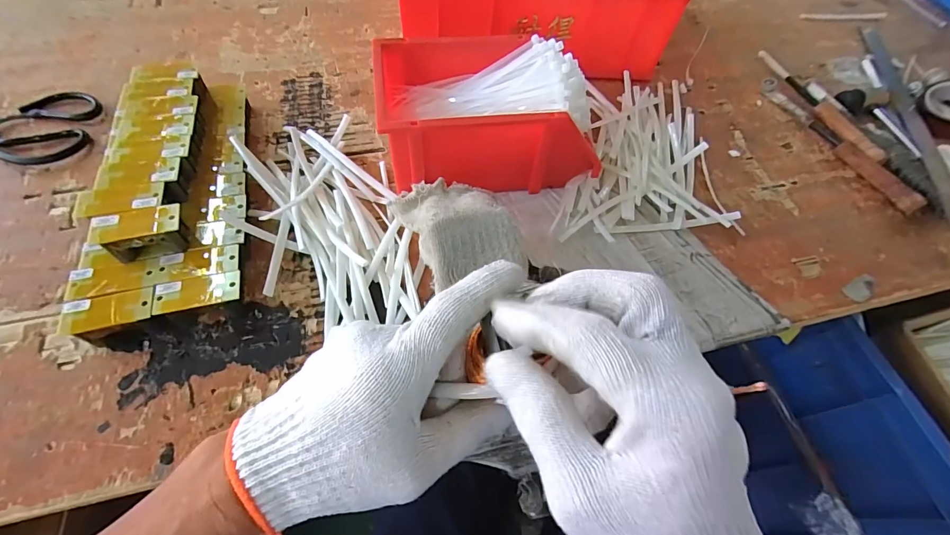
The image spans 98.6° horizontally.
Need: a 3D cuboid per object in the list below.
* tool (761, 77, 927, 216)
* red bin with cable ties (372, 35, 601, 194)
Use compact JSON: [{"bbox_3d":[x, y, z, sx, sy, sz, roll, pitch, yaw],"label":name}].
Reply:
[{"bbox_3d":[0.514,-0.184,0.579,0.029,0.020,0.270,-18,60,-15],"label":"tool"},{"bbox_3d":[0.014,-0.176,0.472,0.237,0.104,0.156,-4,58,-7],"label":"red bin with cable ties"}]

